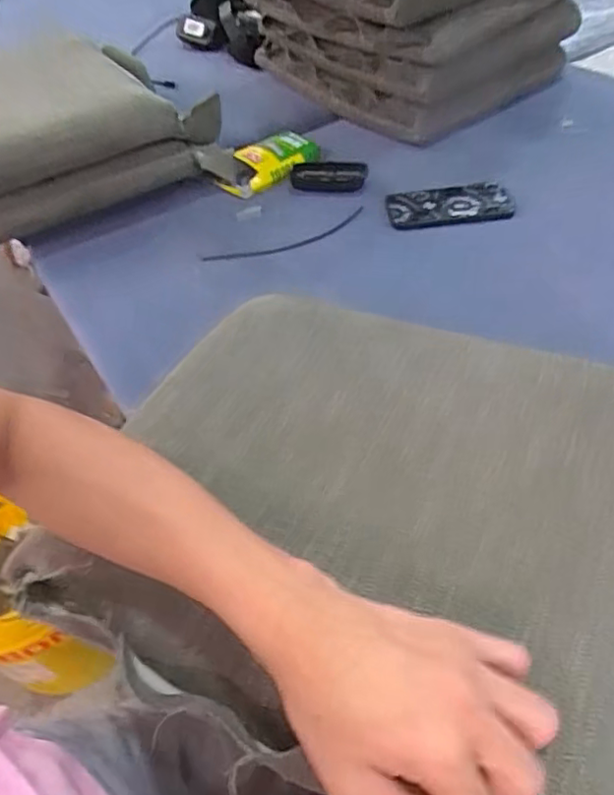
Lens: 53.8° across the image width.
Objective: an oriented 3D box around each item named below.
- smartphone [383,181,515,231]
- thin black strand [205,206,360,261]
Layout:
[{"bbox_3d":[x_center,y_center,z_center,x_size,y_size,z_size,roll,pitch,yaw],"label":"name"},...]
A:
[{"bbox_3d":[0.183,-0.250,0.783,0.157,0.014,0.067,-4,48,3],"label":"smartphone"},{"bbox_3d":[-0.023,-0.204,0.779,0.219,0.004,0.037,-20,49,-11],"label":"thin black strand"}]

